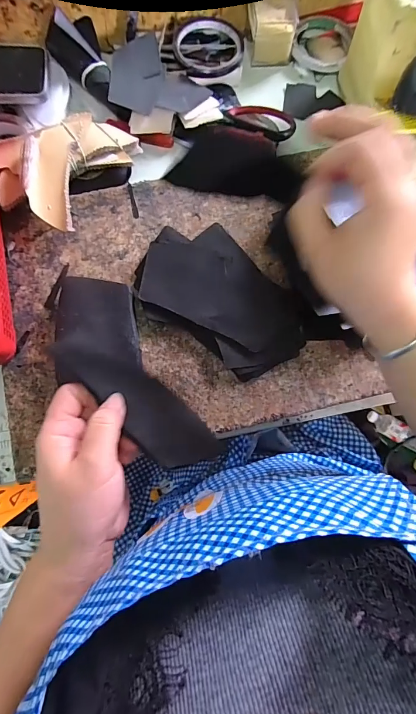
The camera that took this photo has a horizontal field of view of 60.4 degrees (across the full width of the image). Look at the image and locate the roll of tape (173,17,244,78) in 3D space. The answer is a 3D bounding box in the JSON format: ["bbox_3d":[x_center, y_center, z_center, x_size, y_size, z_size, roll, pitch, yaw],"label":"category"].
[{"bbox_3d":[0.001,-0.398,0.458,0.090,0.010,0.090,0,78,-2],"label":"roll of tape"}]

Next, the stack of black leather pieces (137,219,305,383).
[{"bbox_3d":[0.012,-0.060,0.379,0.184,0.018,0.115,44,80,8],"label":"stack of black leather pieces"}]

